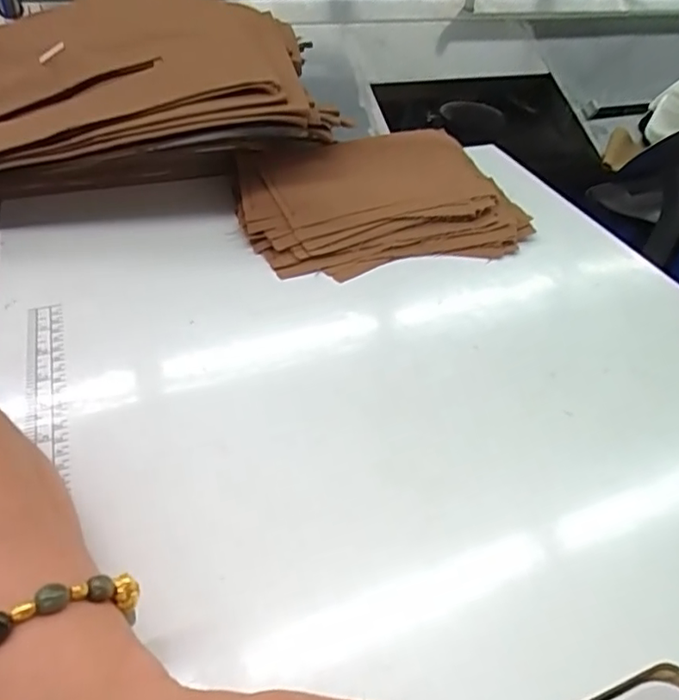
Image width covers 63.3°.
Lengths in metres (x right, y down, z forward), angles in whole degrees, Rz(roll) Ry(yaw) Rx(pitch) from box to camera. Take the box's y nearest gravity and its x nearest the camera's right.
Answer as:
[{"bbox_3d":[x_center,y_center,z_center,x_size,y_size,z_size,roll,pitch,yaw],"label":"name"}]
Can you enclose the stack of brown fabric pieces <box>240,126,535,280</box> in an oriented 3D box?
[{"bbox_3d":[0.036,-0.144,0.513,0.251,0.038,0.174,-13,46,-18],"label":"stack of brown fabric pieces"}]

